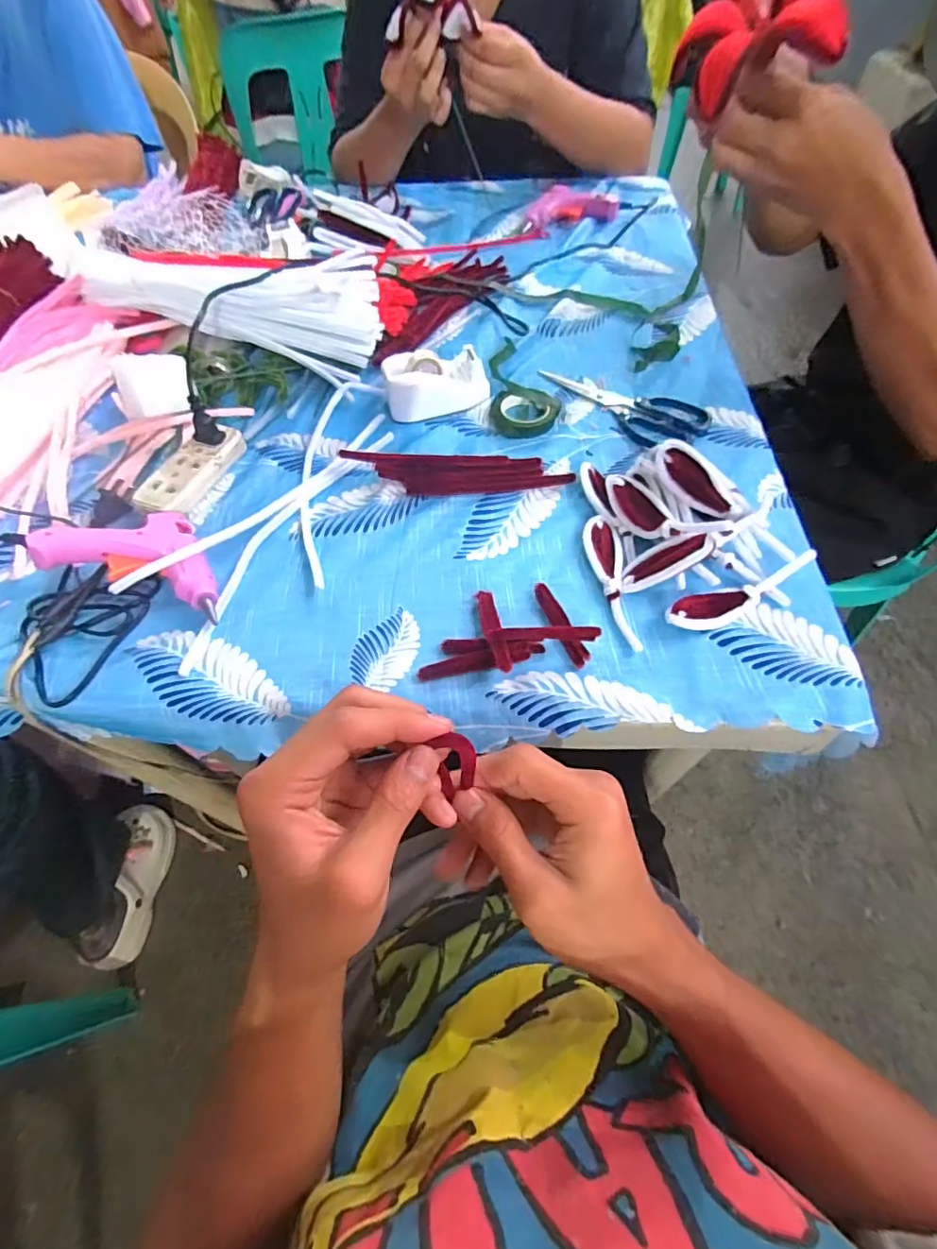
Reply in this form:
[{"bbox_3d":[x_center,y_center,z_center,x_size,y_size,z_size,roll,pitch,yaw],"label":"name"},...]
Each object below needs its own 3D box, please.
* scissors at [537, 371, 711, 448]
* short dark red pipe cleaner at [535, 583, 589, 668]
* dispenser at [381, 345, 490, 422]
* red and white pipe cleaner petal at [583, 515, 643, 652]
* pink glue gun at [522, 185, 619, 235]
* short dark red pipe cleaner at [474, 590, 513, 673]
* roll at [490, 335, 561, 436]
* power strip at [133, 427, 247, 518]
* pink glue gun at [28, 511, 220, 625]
[{"bbox_3d":[0.147,-0.218,0.527,0.174,0.008,0.072,31,65,19],"label":"scissors"},{"bbox_3d":[0.068,0.000,0.387,0.013,0.008,0.071,-19,60,-9],"label":"short dark red pipe cleaner"},{"bbox_3d":[-0.032,-0.240,0.529,0.100,0.037,0.058,-14,59,-6],"label":"dispenser"},{"bbox_3d":[0.108,-0.036,0.406,0.029,0.007,0.122,-1,59,2],"label":"red and white pipe cleaner petal"},{"bbox_3d":[0.139,-0.580,0.739,0.133,0.026,0.069,-9,59,-3],"label":"pink glue gun"},{"bbox_3d":[0.018,0.004,0.379,0.015,0.007,0.077,-10,46,-3],"label":"short dark red pipe cleaner"},{"bbox_3d":[0.057,-0.242,0.541,0.067,0.014,0.133,0,59,2],"label":"roll"},{"bbox_3d":[-0.248,-0.136,0.480,0.041,0.026,0.107,16,61,12],"label":"power strip"},{"bbox_3d":[-0.241,-0.061,0.405,0.123,0.052,0.088,8,60,7],"label":"pink glue gun"}]

